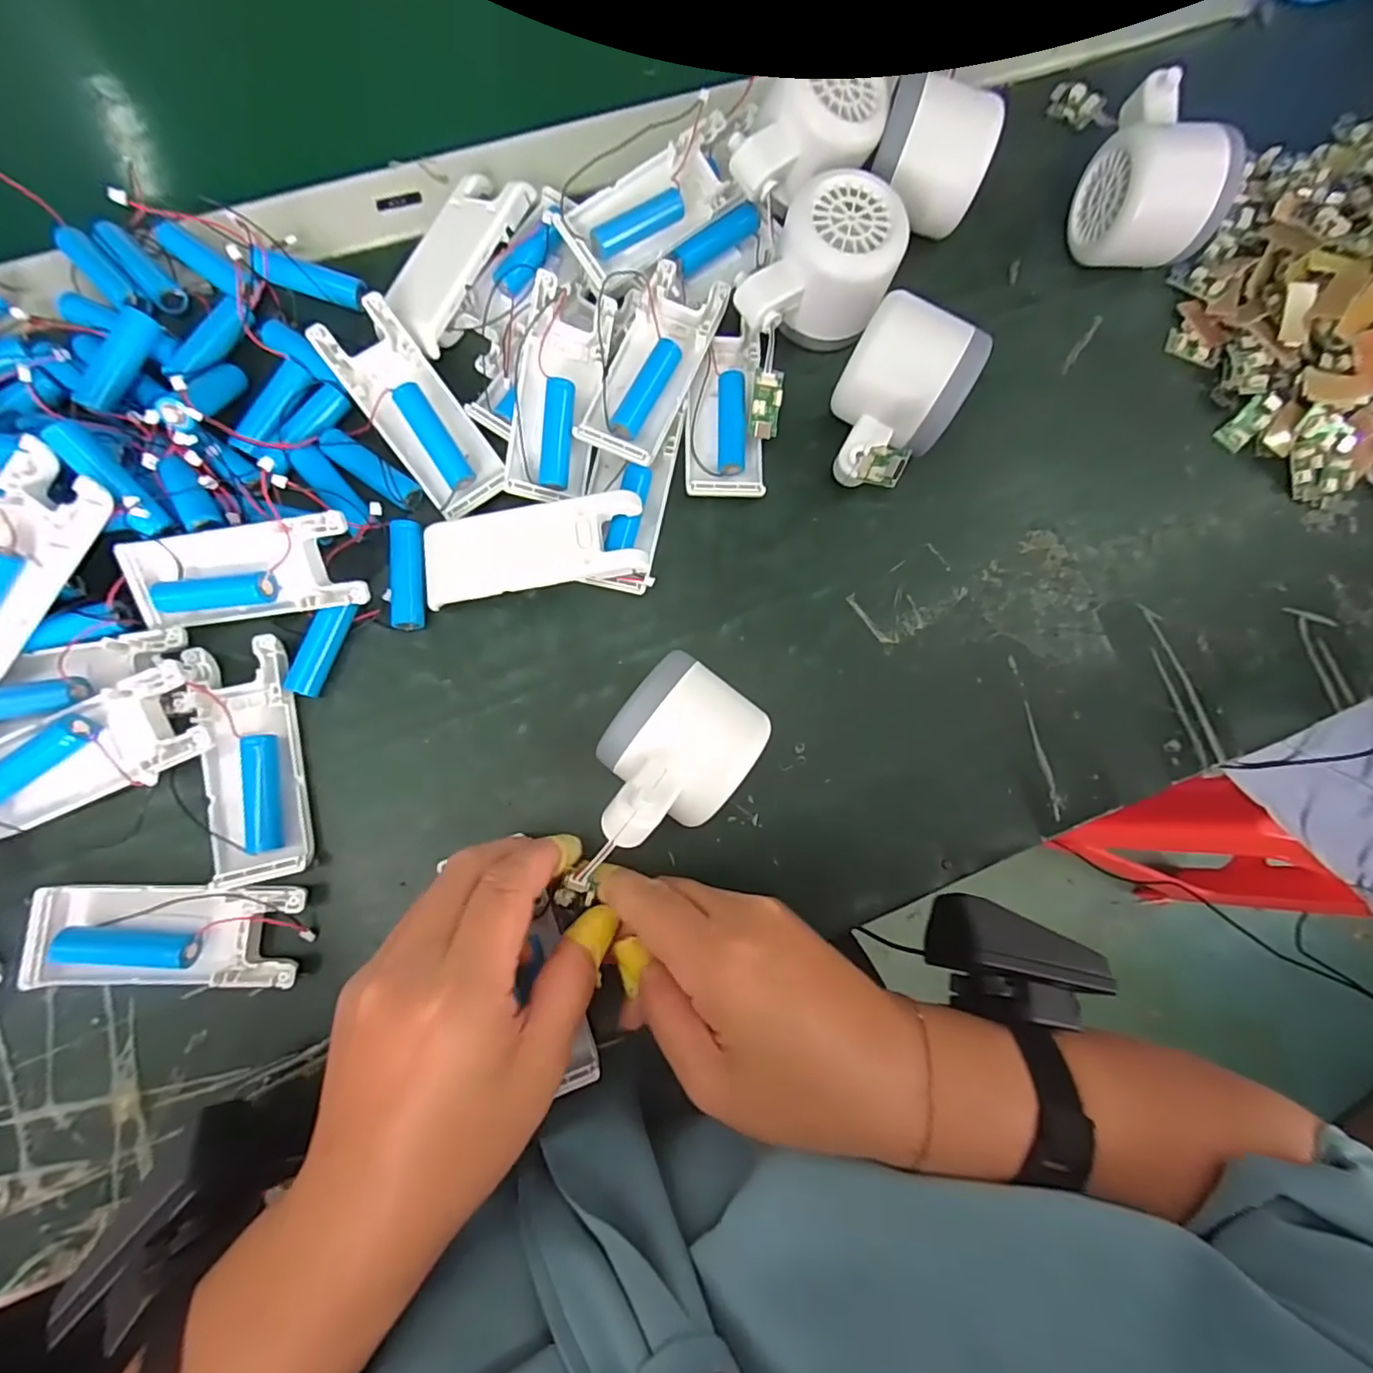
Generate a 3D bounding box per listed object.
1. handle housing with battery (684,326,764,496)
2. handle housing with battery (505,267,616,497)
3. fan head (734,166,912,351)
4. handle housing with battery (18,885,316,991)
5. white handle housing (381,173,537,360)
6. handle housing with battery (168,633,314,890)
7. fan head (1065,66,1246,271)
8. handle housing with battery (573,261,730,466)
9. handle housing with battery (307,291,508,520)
[{"bbox_3d":[0.019,-0.139,0.307,0.038,0.014,0.086,-1,82,-4],"label":"handle housing with battery"},{"bbox_3d":[-0.061,-0.141,0.290,0.037,0.023,0.105,10,81,-3],"label":"handle housing with battery"},{"bbox_3d":[0.069,-0.206,0.300,0.064,0.048,0.084,29,81,0],"label":"fan head"},{"bbox_3d":[-0.215,0.105,0.251,0.101,0.013,0.040,1,82,-4],"label":"handle housing with battery"},{"bbox_3d":[-0.117,-0.214,0.302,0.038,0.017,0.098,26,83,12],"label":"white handle housing"},{"bbox_3d":[-0.193,0.032,0.266,0.041,0.015,0.103,-15,83,-6],"label":"handle housing with battery"},{"bbox_3d":[0.246,-0.271,0.324,0.056,0.057,0.083,-9,83,-5],"label":"fan head"},{"bbox_3d":[-0.018,-0.158,0.300,0.042,0.021,0.101,24,81,0],"label":"handle housing with battery"},{"bbox_3d":[-0.129,-0.131,0.285,0.040,0.020,0.098,-39,86,-8],"label":"handle housing with battery"}]

